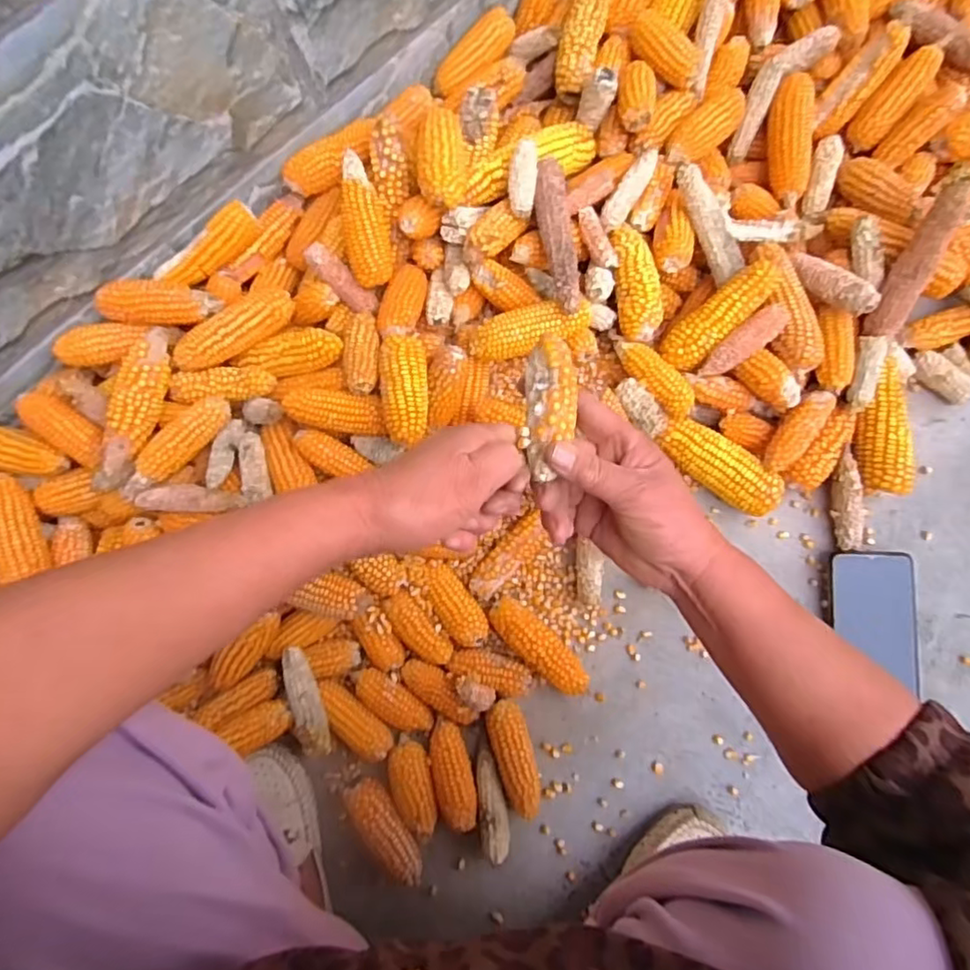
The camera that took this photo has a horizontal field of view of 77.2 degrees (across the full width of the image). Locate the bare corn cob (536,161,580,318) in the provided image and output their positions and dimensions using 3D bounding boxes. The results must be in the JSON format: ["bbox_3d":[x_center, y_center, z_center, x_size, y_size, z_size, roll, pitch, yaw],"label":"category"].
[{"bbox_3d":[0.069,-0.242,0.586,0.031,0.030,0.156,-4,79,5],"label":"bare corn cob"}]

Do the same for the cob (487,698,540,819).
[{"bbox_3d":[0.030,0.263,0.591,0.035,0.030,0.107,-19,78,2],"label":"cob"}]

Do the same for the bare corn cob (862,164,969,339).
[{"bbox_3d":[0.411,-0.216,0.573,0.028,0.025,0.153,18,115,3],"label":"bare corn cob"}]

